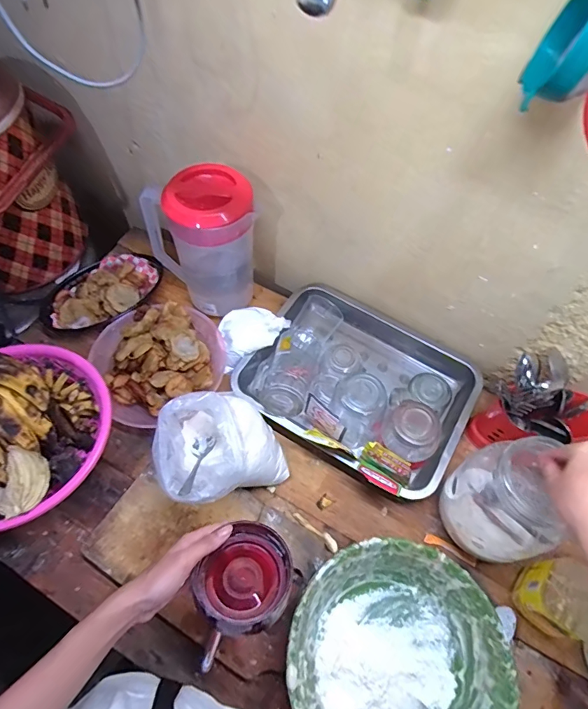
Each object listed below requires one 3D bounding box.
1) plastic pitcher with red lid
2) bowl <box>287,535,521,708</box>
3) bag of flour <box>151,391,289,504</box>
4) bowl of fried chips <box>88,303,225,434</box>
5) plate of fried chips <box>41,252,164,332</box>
[{"bbox_3d":[-0.149,-0.183,0.704,0.177,0.235,0.108,13,53,5],"label":"plastic pitcher with red lid"},{"bbox_3d":[0.115,0.349,0.499,0.232,0.081,0.232,4,60,0],"label":"bowl"},{"bbox_3d":[-0.098,0.119,0.578,0.153,0.140,0.134,-16,62,-12],"label":"bag of flour"},{"bbox_3d":[-0.216,-0.001,0.698,0.193,0.081,0.184,1,60,-2],"label":"bowl of fried chips"},{"bbox_3d":[-0.331,-0.108,0.767,0.206,0.044,0.134,-39,69,-22],"label":"plate of fried chips"}]

